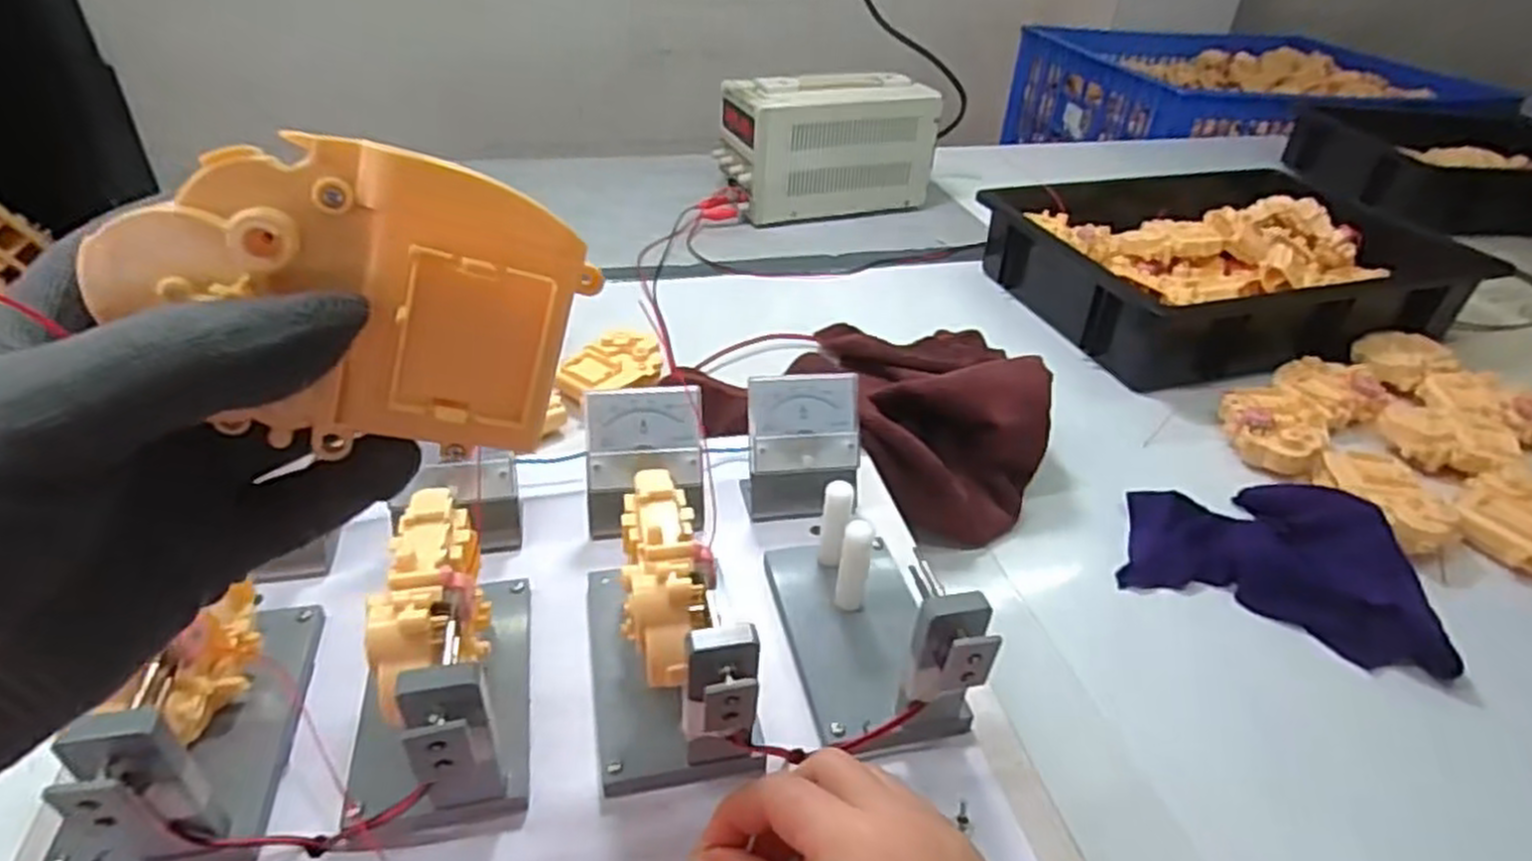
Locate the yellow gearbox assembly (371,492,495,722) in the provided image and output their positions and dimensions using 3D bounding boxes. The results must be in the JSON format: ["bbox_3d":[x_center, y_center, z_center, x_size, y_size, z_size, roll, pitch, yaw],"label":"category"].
[{"bbox_3d":[-0.134,0.075,0.327,0.033,0.057,0.098,-4,38,-10],"label":"yellow gearbox assembly"}]

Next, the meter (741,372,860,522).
[{"bbox_3d":[0.021,0.010,0.460,0.067,0.066,0.051,-3,38,-8],"label":"meter"}]

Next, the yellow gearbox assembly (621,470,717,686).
[{"bbox_3d":[-0.043,0.056,0.344,0.037,0.031,0.099,-3,38,-9],"label":"yellow gearbox assembly"}]

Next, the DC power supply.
[{"bbox_3d":[0.081,-0.359,1.018,0.258,0.154,0.102,-11,39,-18],"label":"DC power supply"}]

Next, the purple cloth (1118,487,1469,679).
[{"bbox_3d":[0.350,0.083,0.546,0.187,0.034,0.133,14,38,13],"label":"purple cloth"}]

